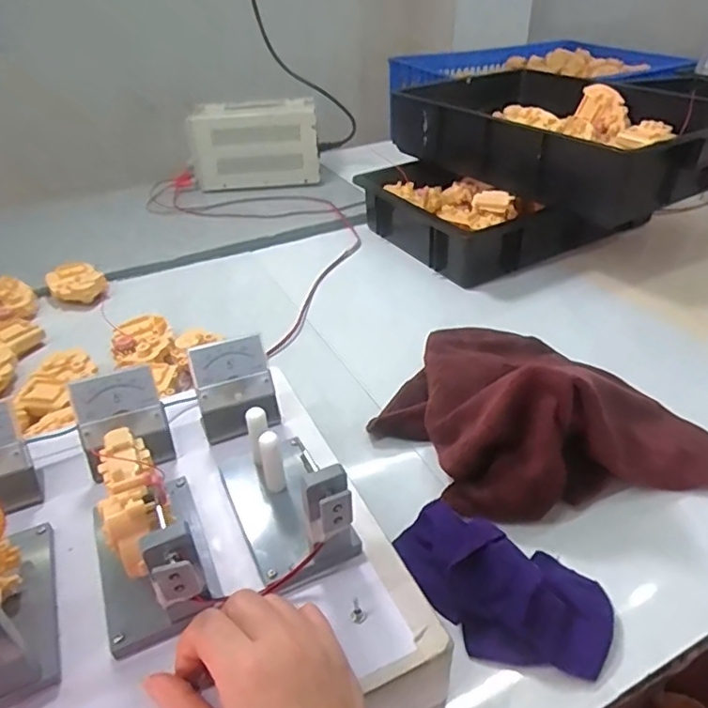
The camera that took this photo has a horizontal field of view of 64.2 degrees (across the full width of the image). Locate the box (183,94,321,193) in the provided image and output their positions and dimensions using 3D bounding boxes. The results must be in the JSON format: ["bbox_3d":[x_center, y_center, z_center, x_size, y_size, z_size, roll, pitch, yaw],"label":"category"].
[{"bbox_3d":[-0.194,-0.403,1.107,0.244,0.151,0.088,-14,38,-16],"label":"box"}]

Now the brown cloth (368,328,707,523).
[{"bbox_3d":[0.171,0.026,0.549,0.300,0.110,0.236,-8,37,-7],"label":"brown cloth"}]

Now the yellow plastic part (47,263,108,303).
[{"bbox_3d":[-0.394,-0.100,0.804,0.074,0.049,0.059,-21,40,-23],"label":"yellow plastic part"}]

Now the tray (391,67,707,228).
[{"bbox_3d":[0.354,-0.360,0.917,0.397,0.106,0.470,-26,42,-29],"label":"tray"}]

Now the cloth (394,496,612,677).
[{"bbox_3d":[0.108,0.167,0.418,0.161,0.052,0.094,9,38,15],"label":"cloth"}]

